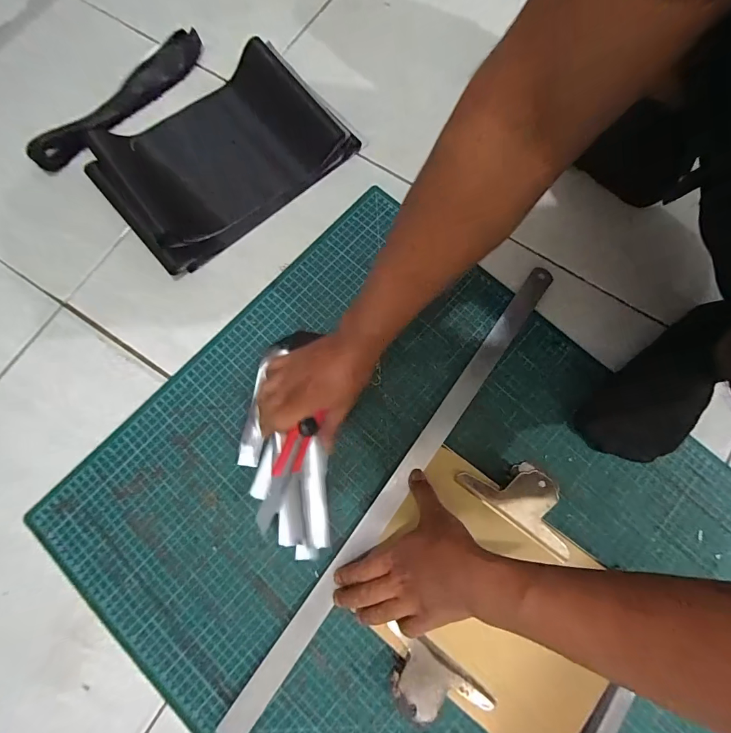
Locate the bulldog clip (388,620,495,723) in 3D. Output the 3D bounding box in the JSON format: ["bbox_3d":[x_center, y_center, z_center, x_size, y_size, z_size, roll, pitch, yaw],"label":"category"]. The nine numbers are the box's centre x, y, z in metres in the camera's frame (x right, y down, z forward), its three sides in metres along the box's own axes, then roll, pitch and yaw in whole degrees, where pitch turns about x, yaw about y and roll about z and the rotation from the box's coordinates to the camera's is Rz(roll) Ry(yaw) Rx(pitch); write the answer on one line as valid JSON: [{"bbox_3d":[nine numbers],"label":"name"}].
[{"bbox_3d":[0.067,0.322,0.365,0.116,0.039,0.056,37,81,8],"label":"bulldog clip"}]

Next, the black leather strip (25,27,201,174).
[{"bbox_3d":[-0.354,-0.383,0.525,0.058,0.026,0.285,38,81,8],"label":"black leather strip"}]

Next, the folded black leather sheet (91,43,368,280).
[{"bbox_3d":[-0.202,-0.293,0.500,0.298,0.036,0.224,-40,80,-7],"label":"folded black leather sheet"}]

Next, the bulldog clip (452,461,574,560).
[{"bbox_3d":[0.176,0.144,0.406,0.135,0.034,0.064,36,81,8],"label":"bulldog clip"}]

